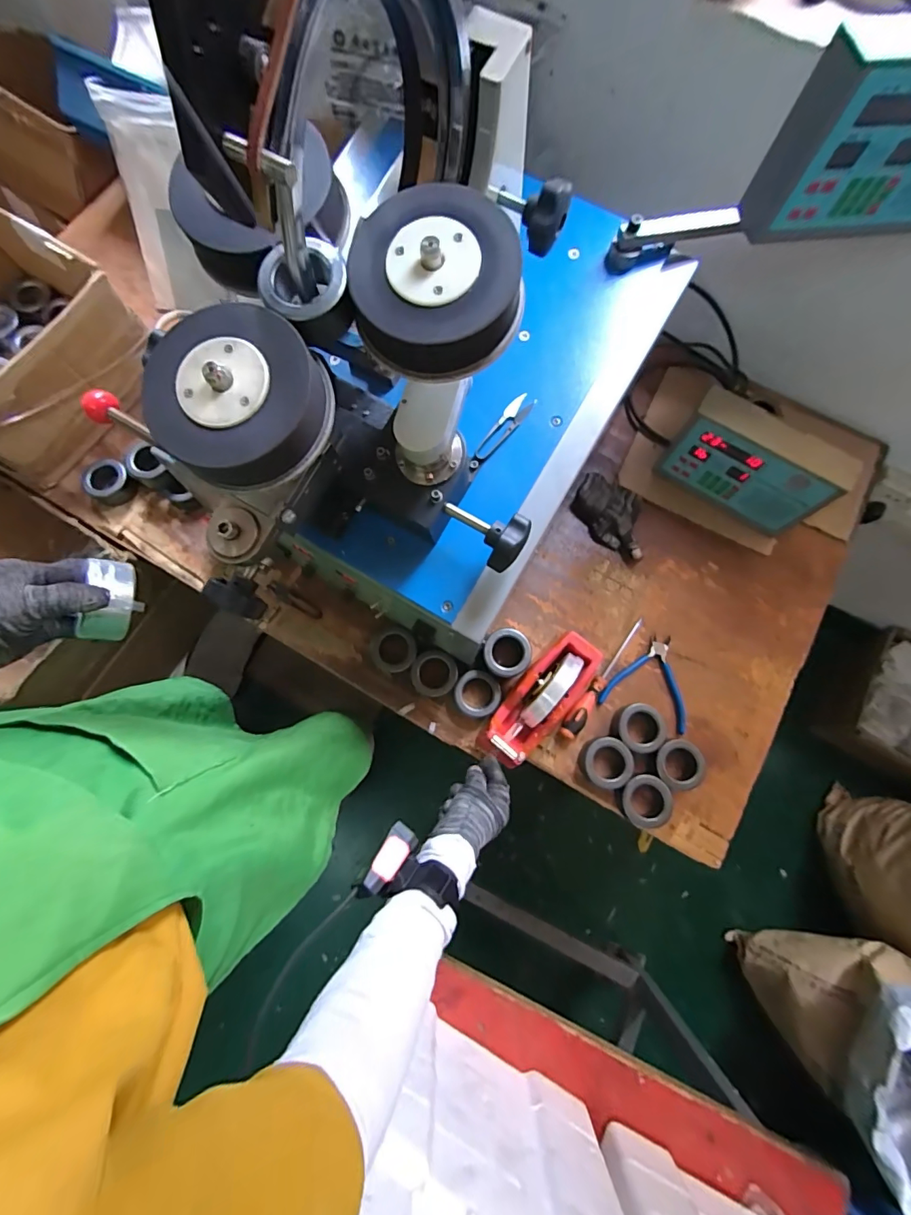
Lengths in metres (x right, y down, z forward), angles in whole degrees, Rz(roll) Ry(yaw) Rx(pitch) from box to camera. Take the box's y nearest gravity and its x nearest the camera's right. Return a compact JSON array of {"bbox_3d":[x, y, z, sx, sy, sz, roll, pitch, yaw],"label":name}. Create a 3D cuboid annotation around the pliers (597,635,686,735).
[{"bbox_3d":[0.303,0.107,0.712,0.132,0.011,0.133,22,78,5],"label":"pliers"}]

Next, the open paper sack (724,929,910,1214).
[{"bbox_3d":[0.895,0.909,0.968,0.338,0.377,0.315,-15,77,-4],"label":"open paper sack"}]

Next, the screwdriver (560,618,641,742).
[{"bbox_3d":[0.229,0.108,0.698,0.032,0.026,0.217,41,80,9],"label":"screwdriver"}]

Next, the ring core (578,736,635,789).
[{"bbox_3d":[0.217,0.224,0.669,0.073,0.041,0.070,0,77,0],"label":"ring core"}]

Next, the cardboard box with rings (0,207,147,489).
[{"bbox_3d":[-0.714,-0.407,0.718,0.329,0.180,0.320,32,79,7],"label":"cardboard box with rings"}]

